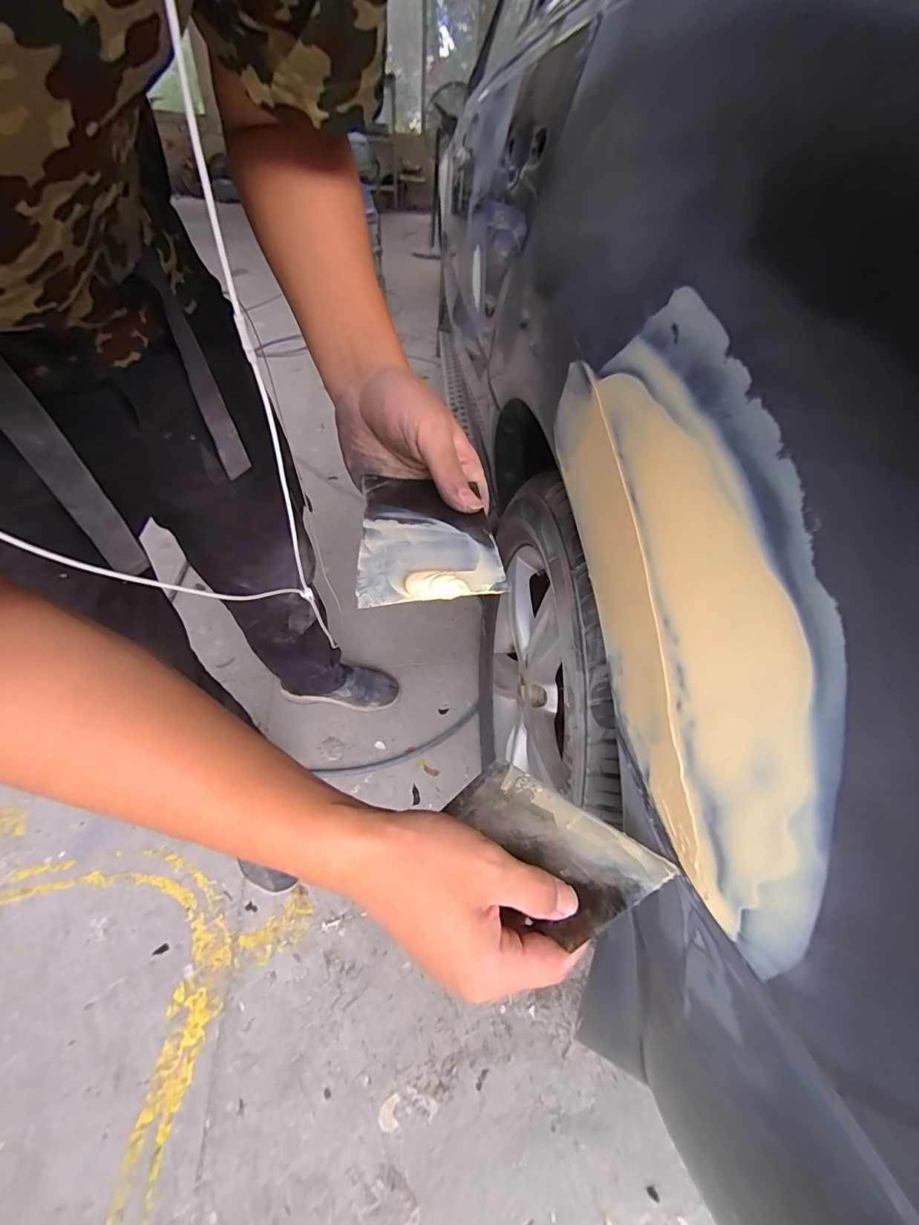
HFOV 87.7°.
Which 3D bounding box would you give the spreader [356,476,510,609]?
[{"bbox_3d":[-0.019,-0.048,0.275,0.073,0.017,0.117,-1,47,-8],"label":"spreader"}]

